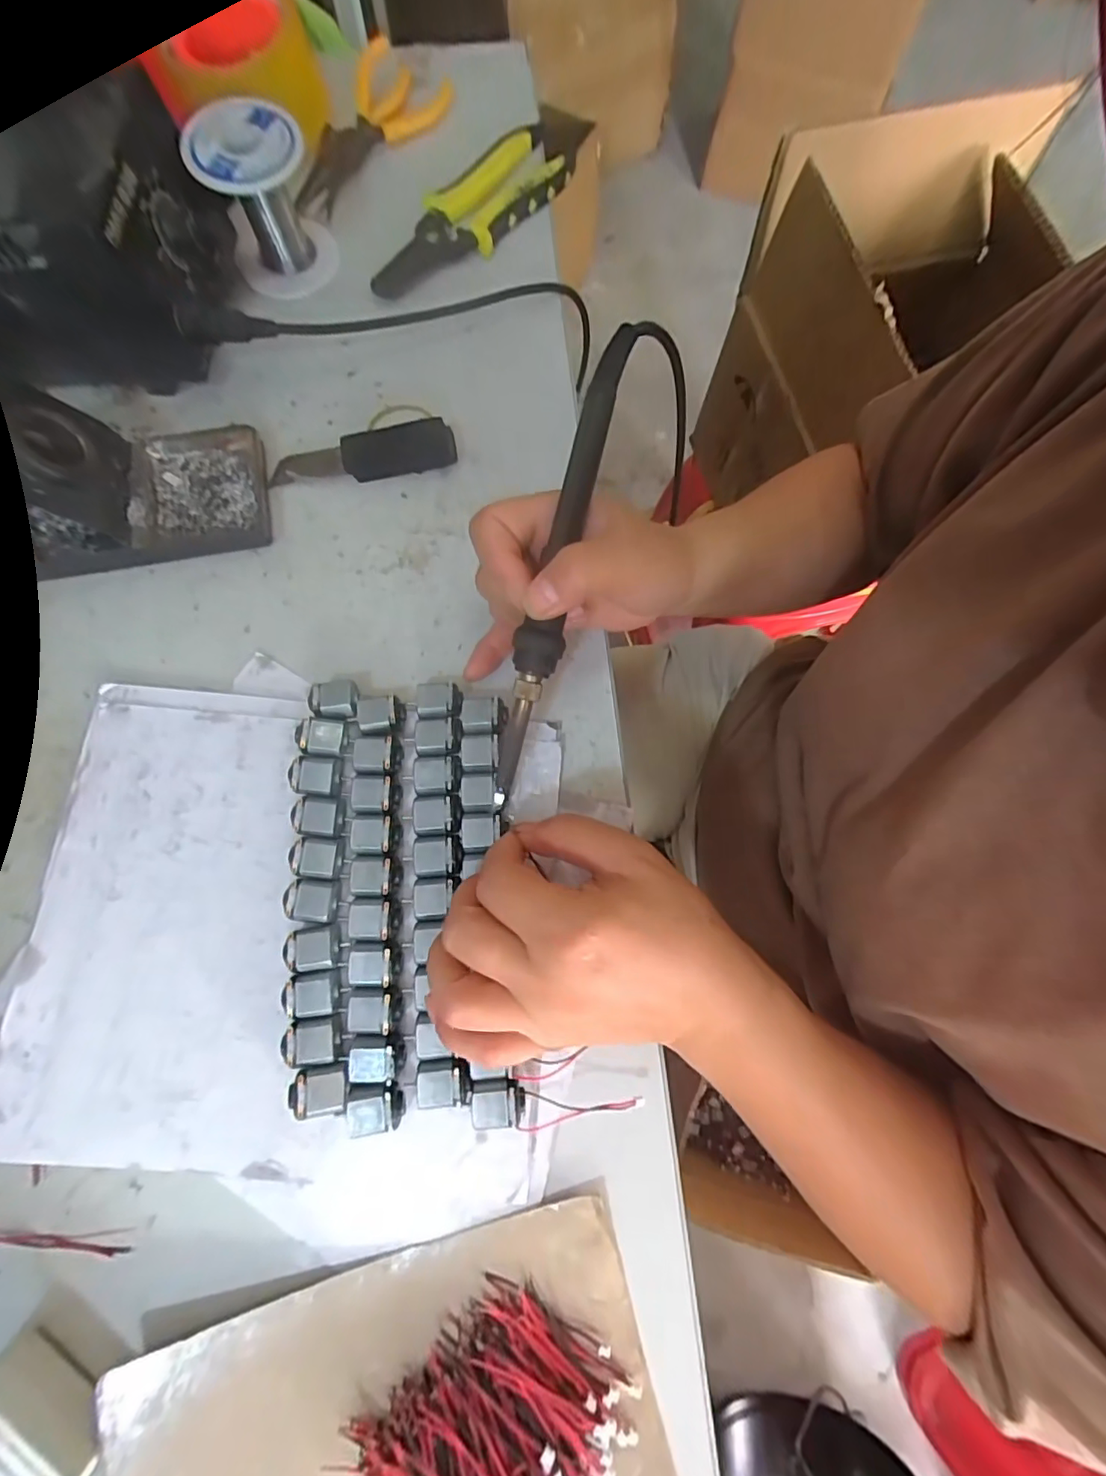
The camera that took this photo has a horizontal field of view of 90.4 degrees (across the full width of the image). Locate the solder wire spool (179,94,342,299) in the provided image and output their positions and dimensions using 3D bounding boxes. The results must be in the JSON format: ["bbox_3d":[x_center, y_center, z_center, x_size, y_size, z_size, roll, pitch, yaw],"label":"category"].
[{"bbox_3d":[-0.172,-0.321,0.332,0.062,0.065,0.062,-21,78,-5],"label":"solder wire spool"}]

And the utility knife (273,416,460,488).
[{"bbox_3d":[-0.109,-0.162,0.313,0.105,0.020,0.019,-6,77,-2],"label":"utility knife"}]

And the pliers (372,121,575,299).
[{"bbox_3d":[-0.056,-0.346,0.361,0.155,0.026,0.043,-42,80,-9],"label":"pliers"}]

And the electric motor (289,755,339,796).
[{"bbox_3d":[-0.117,0.019,0.273,0.023,0.014,0.018,4,77,1],"label":"electric motor"}]

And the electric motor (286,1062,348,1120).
[{"bbox_3d":[-0.101,0.152,0.240,0.025,0.019,0.017,-10,77,-3],"label":"electric motor"}]

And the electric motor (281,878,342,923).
[{"bbox_3d":[-0.114,0.077,0.261,0.027,0.014,0.019,5,77,1],"label":"electric motor"}]

